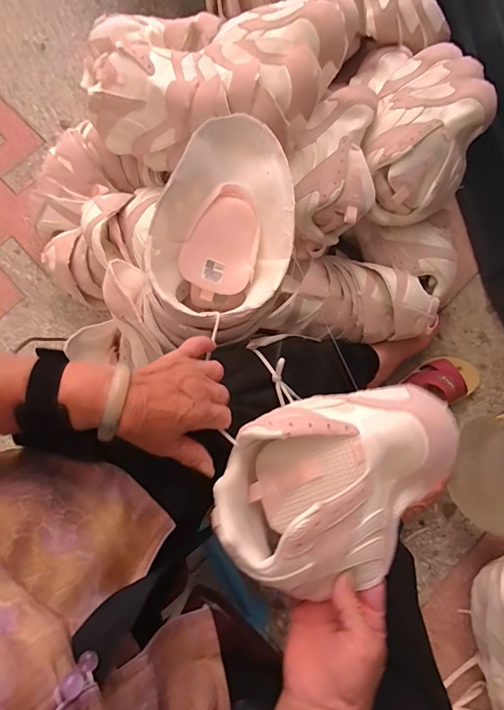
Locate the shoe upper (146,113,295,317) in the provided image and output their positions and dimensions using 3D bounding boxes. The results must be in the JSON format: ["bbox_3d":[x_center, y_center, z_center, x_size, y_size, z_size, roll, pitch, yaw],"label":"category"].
[{"bbox_3d":[-0.024,-0.145,0.480,0.140,0.102,0.220,16,79,3],"label":"shoe upper"}]

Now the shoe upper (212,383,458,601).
[{"bbox_3d":[0.078,0.110,0.365,0.218,0.083,0.148,-17,80,-4],"label":"shoe upper"}]

